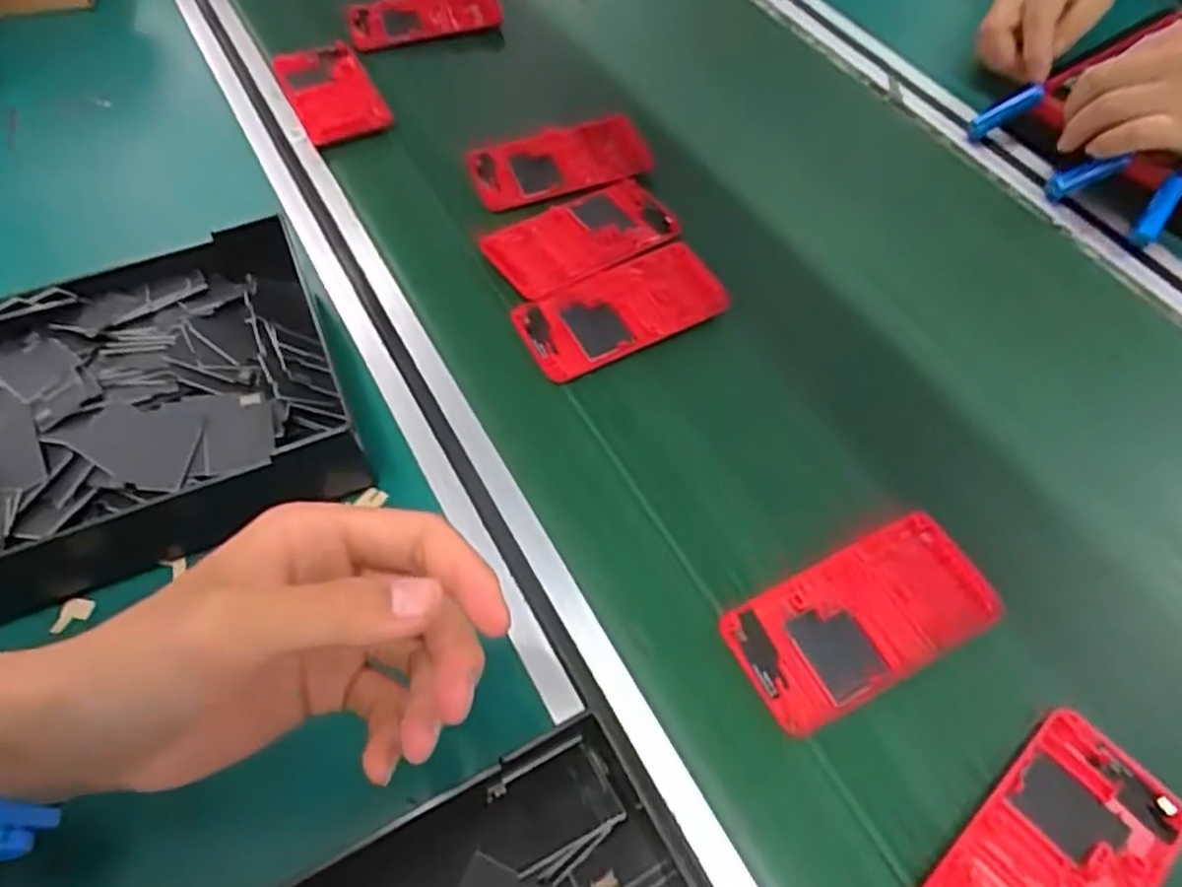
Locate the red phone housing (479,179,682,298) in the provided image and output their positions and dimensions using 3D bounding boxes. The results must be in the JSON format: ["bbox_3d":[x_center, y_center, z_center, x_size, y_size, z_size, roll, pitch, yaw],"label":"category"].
[{"bbox_3d":[-0.007,-0.134,0.502,0.114,0.012,0.066,-26,58,-18],"label":"red phone housing"}]

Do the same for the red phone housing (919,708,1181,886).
[{"bbox_3d":[0.182,0.165,0.307,0.122,0.009,0.061,-37,65,-23],"label":"red phone housing"}]

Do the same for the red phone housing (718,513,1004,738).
[{"bbox_3d":[0.127,0.080,0.361,0.123,0.012,0.061,-23,65,-14],"label":"red phone housing"}]

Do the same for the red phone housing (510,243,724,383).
[{"bbox_3d":[0.019,-0.083,0.467,0.127,0.008,0.062,-25,61,-17],"label":"red phone housing"}]

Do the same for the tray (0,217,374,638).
[{"bbox_3d":[-0.253,-0.012,0.382,0.258,0.040,0.172,-20,60,-15],"label":"tray"}]

